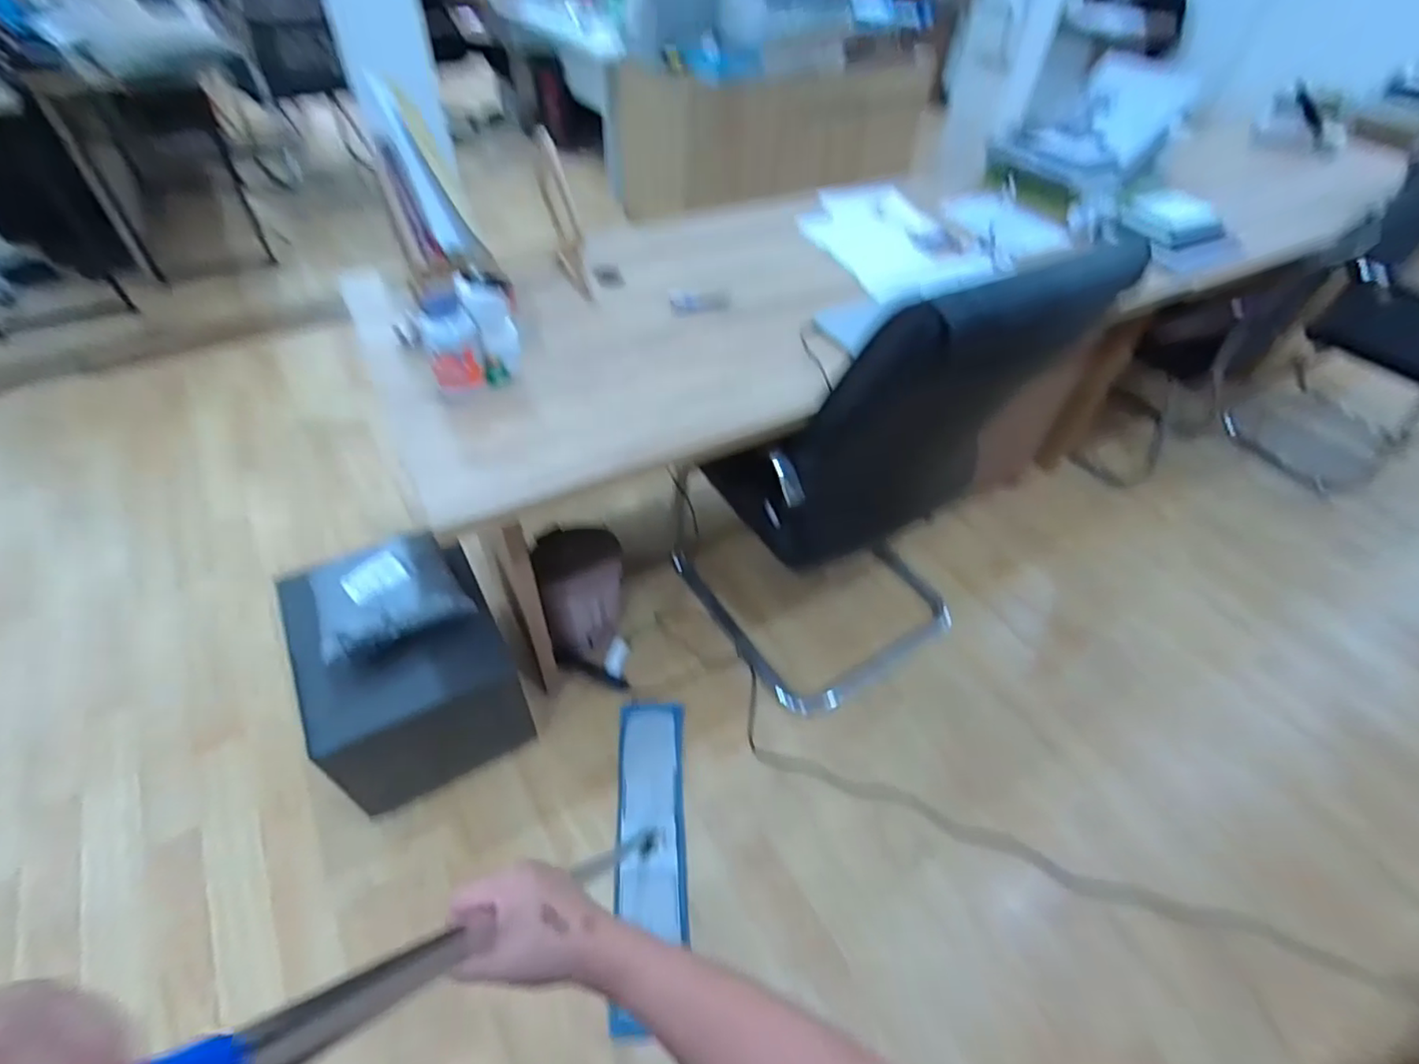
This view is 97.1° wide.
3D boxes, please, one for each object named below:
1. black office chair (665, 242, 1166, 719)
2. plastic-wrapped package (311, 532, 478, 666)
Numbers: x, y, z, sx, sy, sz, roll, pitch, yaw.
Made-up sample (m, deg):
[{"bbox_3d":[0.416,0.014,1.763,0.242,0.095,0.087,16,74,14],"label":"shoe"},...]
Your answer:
[{"bbox_3d":[0.326,-0.133,1.340,0.523,1.077,0.496,-27,55,-25],"label":"black office chair"},{"bbox_3d":[-0.604,0.115,1.180,0.260,0.087,0.195,-22,53,-22],"label":"plastic-wrapped package"}]

